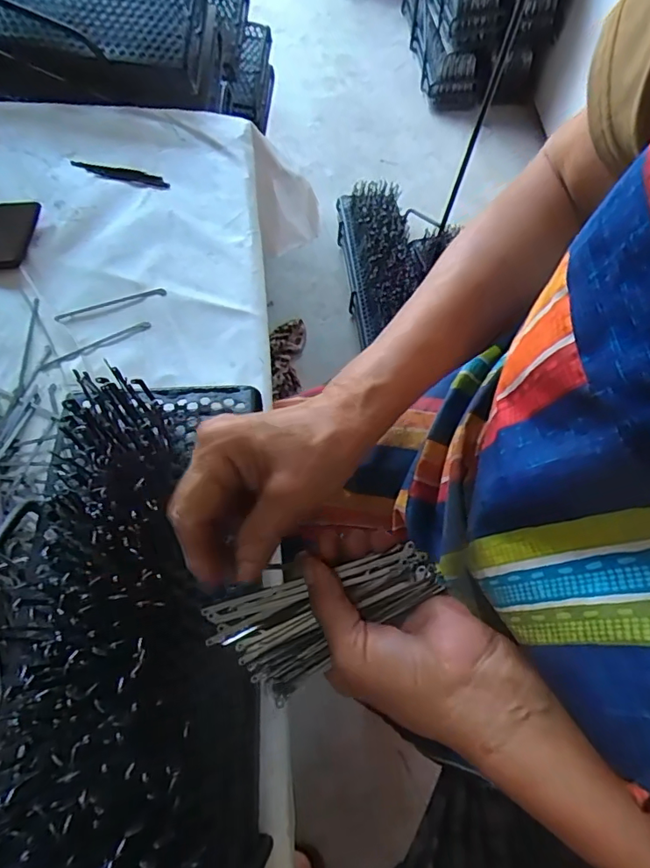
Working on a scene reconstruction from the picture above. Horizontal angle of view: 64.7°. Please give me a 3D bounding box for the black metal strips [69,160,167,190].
[{"bbox_3d":[-0.244,-0.308,0.612,0.122,0.004,0.025,10,64,2],"label":"black metal strips"}]

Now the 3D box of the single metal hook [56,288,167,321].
[{"bbox_3d":[-0.220,-0.134,0.527,0.110,0.004,0.011,-16,66,-11],"label":"single metal hook"}]

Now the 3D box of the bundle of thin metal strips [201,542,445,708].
[{"bbox_3d":[0.002,0.104,0.288,0.129,0.015,0.054,-21,66,1],"label":"bundle of thin metal strips"}]

